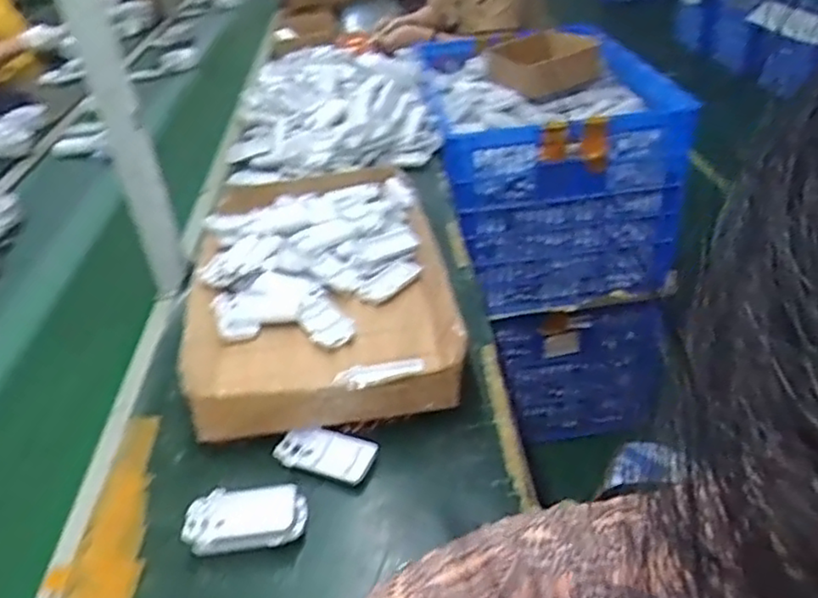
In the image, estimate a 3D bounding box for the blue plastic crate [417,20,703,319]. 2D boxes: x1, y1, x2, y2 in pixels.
[{"bbox_3d":[0.312,-0.345,1.559,0.475,0.400,0.648,-6,33,-1],"label":"blue plastic crate"}]

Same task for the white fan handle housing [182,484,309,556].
[{"bbox_3d":[-0.147,0.198,0.605,0.104,0.021,0.056,-5,33,1],"label":"white fan handle housing"}]

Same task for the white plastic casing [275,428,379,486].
[{"bbox_3d":[-0.082,0.150,0.665,0.094,0.016,0.050,9,36,21],"label":"white plastic casing"}]

